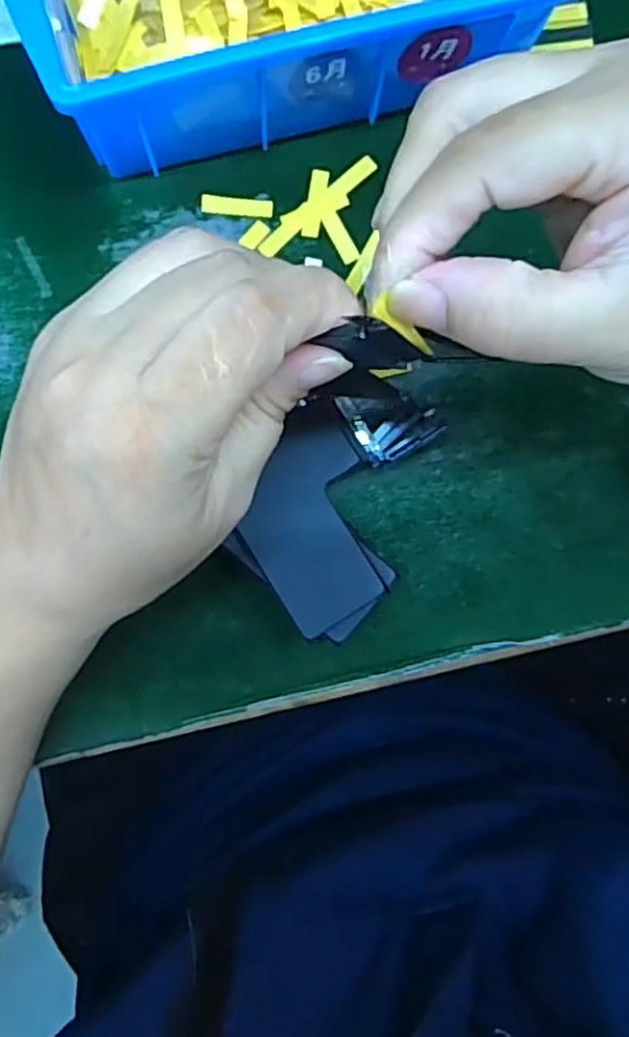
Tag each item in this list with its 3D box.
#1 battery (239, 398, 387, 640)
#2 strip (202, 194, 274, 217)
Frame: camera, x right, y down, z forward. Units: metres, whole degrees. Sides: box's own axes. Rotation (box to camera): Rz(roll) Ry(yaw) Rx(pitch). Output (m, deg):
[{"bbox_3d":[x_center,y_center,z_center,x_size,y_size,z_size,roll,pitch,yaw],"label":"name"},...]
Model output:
[{"bbox_3d":[0.001,-0.001,0.262,0.053,0.004,0.077,-27,88,-7],"label":"battery"},{"bbox_3d":[-0.033,-0.133,0.293,0.030,0.004,0.008,2,84,-4],"label":"strip"}]

